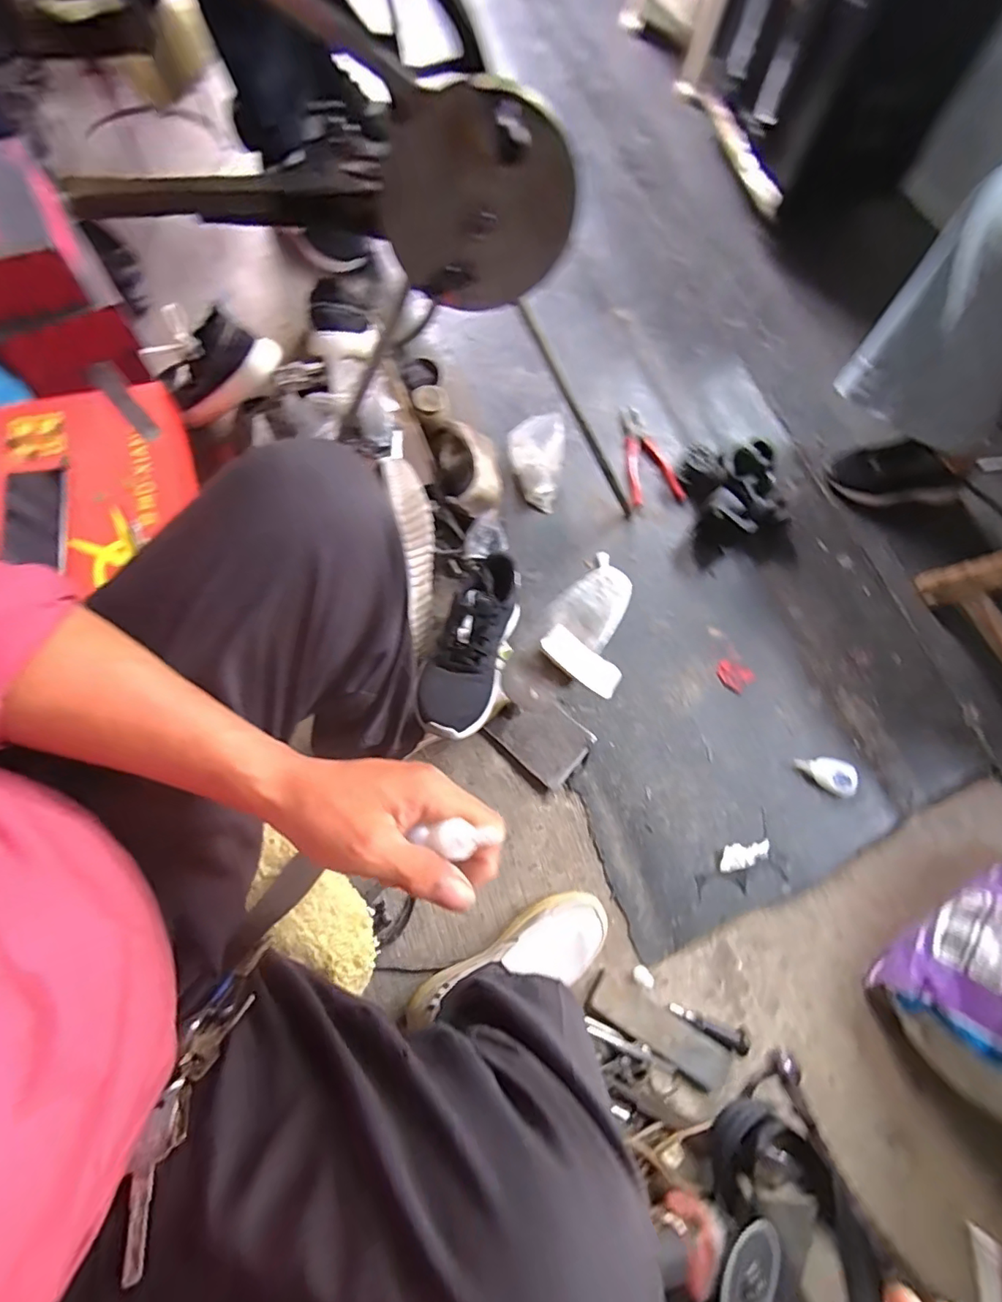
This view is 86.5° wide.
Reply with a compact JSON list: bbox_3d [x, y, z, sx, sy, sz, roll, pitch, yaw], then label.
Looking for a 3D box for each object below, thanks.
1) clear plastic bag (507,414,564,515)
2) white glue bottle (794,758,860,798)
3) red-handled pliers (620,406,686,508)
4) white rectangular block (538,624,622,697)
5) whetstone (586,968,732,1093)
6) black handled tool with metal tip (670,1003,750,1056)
[{"bbox_3d":[0.052,-0.296,0.842,0.086,0.093,0.114,9,73,-1],"label":"clear plastic bag"},{"bbox_3d":[0.474,0.177,0.778,0.086,0.021,0.050,24,74,3],"label":"white glue bottle"},{"bbox_3d":[0.254,-0.329,0.895,0.099,0.015,0.182,-3,74,-5],"label":"red-handled pliers"},{"bbox_3d":[0.066,0.009,0.437,0.071,0.005,0.029,36,75,-6],"label":"white rectangular block"},{"bbox_3d":[0.203,0.485,0.678,0.191,0.016,0.051,32,74,6],"label":"whetstone"},{"bbox_3d":[0.271,0.484,0.692,0.102,0.020,0.027,29,74,5],"label":"black handled tool with metal tip"}]

